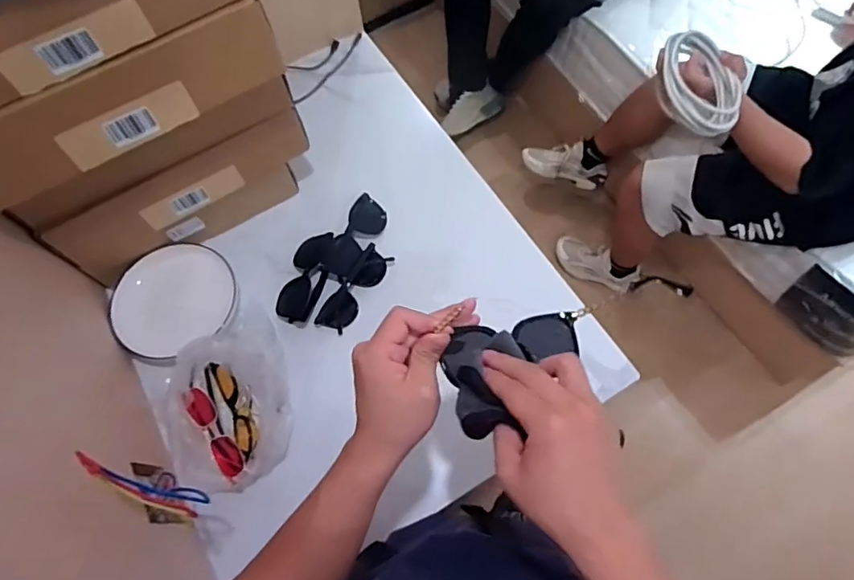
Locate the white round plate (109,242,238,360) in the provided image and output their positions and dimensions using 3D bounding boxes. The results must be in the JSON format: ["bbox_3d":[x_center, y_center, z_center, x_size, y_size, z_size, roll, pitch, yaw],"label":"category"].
[{"bbox_3d":[-0.368,0.011,0.777,0.167,0.032,0.158,-1,66,2],"label":"white round plate"}]

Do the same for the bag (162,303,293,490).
[{"bbox_3d":[-0.255,0.129,0.684,0.134,0.082,0.228,-11,66,-2],"label":"bag"}]

